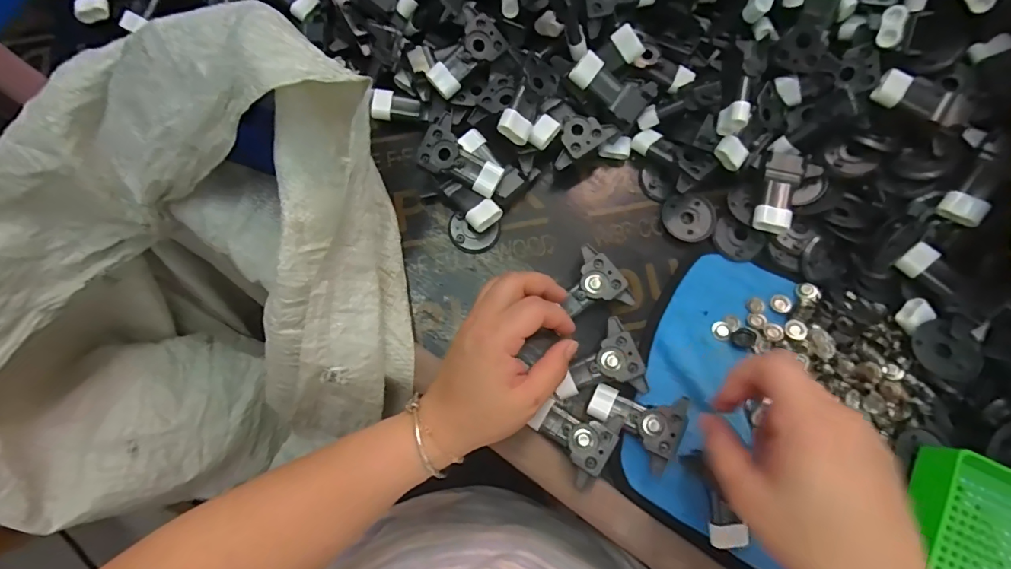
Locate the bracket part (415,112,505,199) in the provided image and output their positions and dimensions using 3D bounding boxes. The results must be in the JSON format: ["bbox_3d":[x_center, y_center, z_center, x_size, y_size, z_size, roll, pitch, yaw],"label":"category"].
[{"bbox_3d":[-0.034,-0.095,0.362,0.067,0.014,0.037,33,97,-5],"label":"bracket part"}]

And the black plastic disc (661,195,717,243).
[{"bbox_3d":[0.150,-0.054,0.380,0.042,0.004,0.039,0,78,0],"label":"black plastic disc"}]

